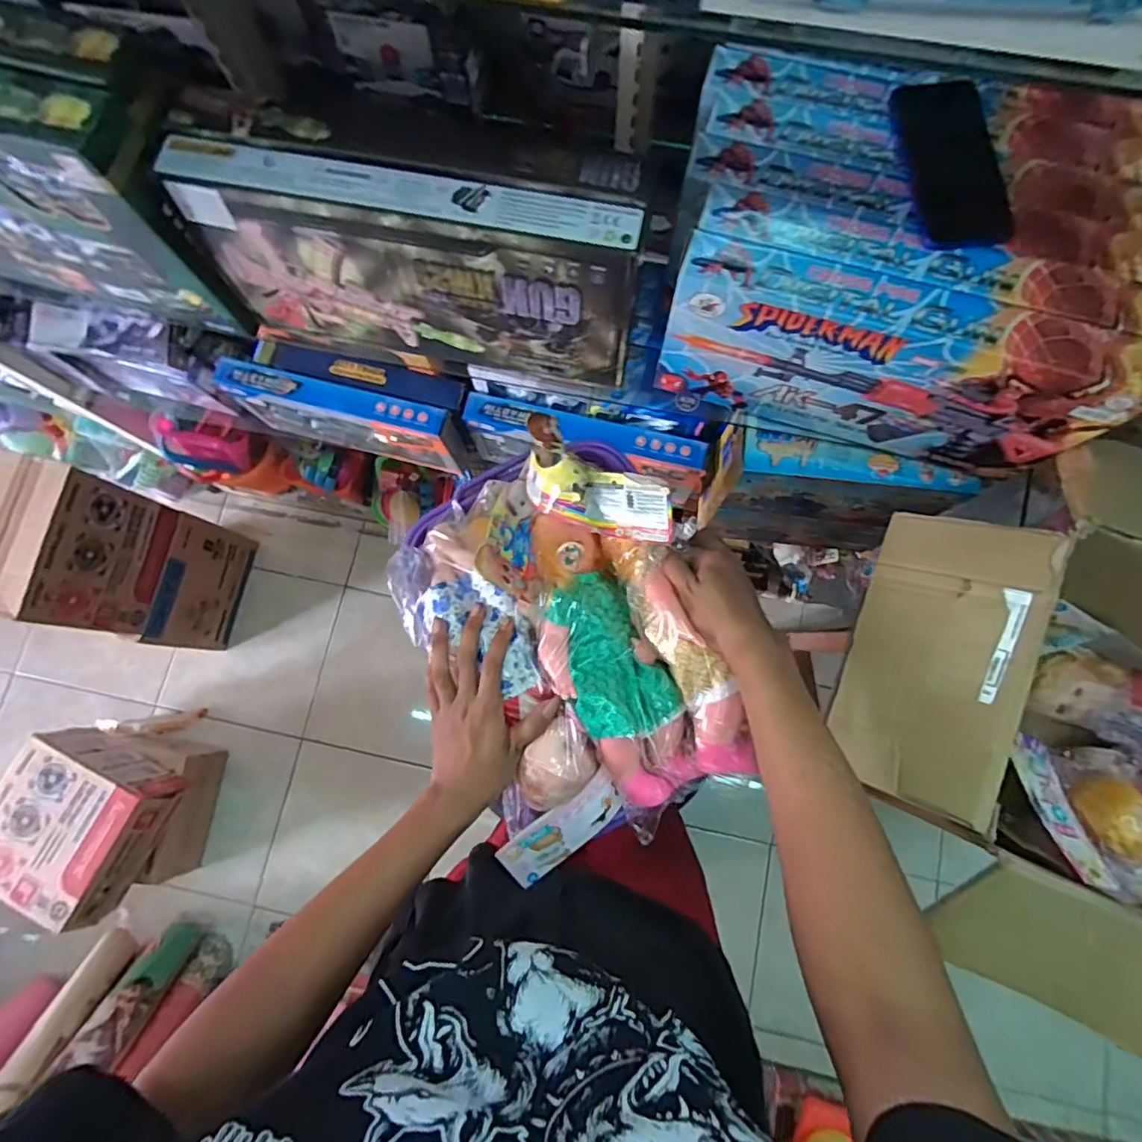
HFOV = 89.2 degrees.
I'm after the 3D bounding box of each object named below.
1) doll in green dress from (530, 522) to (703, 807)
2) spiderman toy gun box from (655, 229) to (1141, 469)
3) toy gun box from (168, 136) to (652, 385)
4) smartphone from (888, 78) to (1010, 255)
[{"bbox_3d":[0.030,0.083,0.575,0.101,0.067,0.292,-22,81,-4],"label":"doll in green dress"},{"bbox_3d":[0.297,-0.205,0.574,0.400,0.190,0.058,17,80,3],"label":"spiderman toy gun box"},{"bbox_3d":[-0.152,-0.304,0.600,0.439,0.203,0.074,11,79,2],"label":"toy gun box"},{"bbox_3d":[0.327,-0.356,0.504,0.073,0.015,0.166,-6,79,-1],"label":"smartphone"}]

